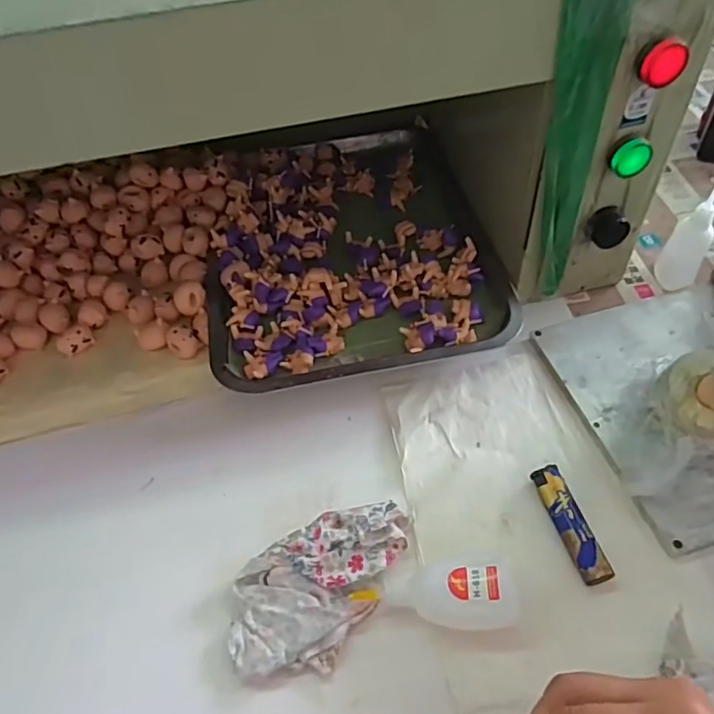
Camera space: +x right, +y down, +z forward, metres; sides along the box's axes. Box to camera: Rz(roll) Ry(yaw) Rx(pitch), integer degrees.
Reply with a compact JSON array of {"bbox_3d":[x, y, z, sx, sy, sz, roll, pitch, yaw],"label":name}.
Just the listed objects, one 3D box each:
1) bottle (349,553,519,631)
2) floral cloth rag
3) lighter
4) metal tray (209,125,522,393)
[{"bbox_3d":[0.049,0.149,0.361,0.095,0.025,0.042,-5,53,1],"label":"bottle"},{"bbox_3d":[-0.026,0.144,0.380,0.077,0.018,0.135,30,61,24],"label":"floral cloth rag"},{"bbox_3d":[0.144,0.112,0.391,0.020,0.013,0.081,-14,53,-6],"label":"lighter"},{"bbox_3d":[-0.010,-0.119,0.565,0.256,0.041,0.338,-9,53,-2],"label":"metal tray"}]

